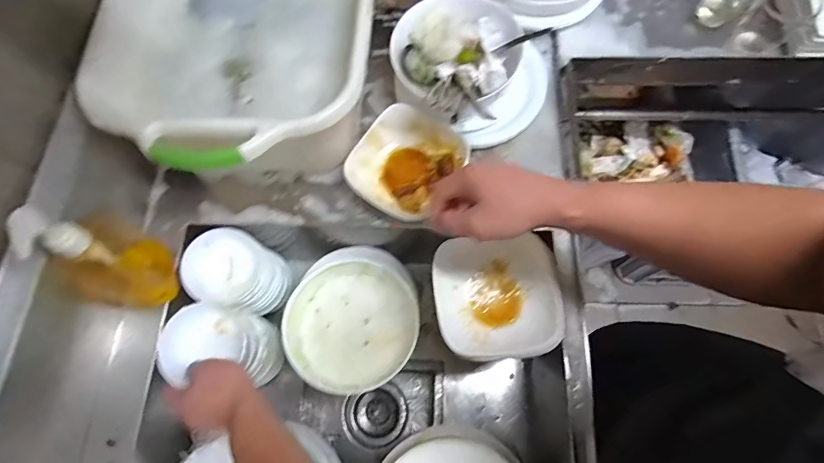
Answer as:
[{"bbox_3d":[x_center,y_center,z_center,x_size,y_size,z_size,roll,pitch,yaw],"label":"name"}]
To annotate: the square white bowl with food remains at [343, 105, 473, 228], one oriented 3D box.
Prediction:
[{"bbox_3d":[-0.011,-0.096,0.617,0.143,0.046,0.151,35,76,13],"label":"square white bowl with food remains"}]

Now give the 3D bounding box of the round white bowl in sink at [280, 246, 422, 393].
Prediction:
[{"bbox_3d":[-0.085,0.122,0.630,0.195,0.055,0.203,-1,71,2],"label":"round white bowl in sink"}]

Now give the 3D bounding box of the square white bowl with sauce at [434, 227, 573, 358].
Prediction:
[{"bbox_3d":[0.111,0.083,0.552,0.162,0.050,0.151,-4,71,1],"label":"square white bowl with sauce"}]

